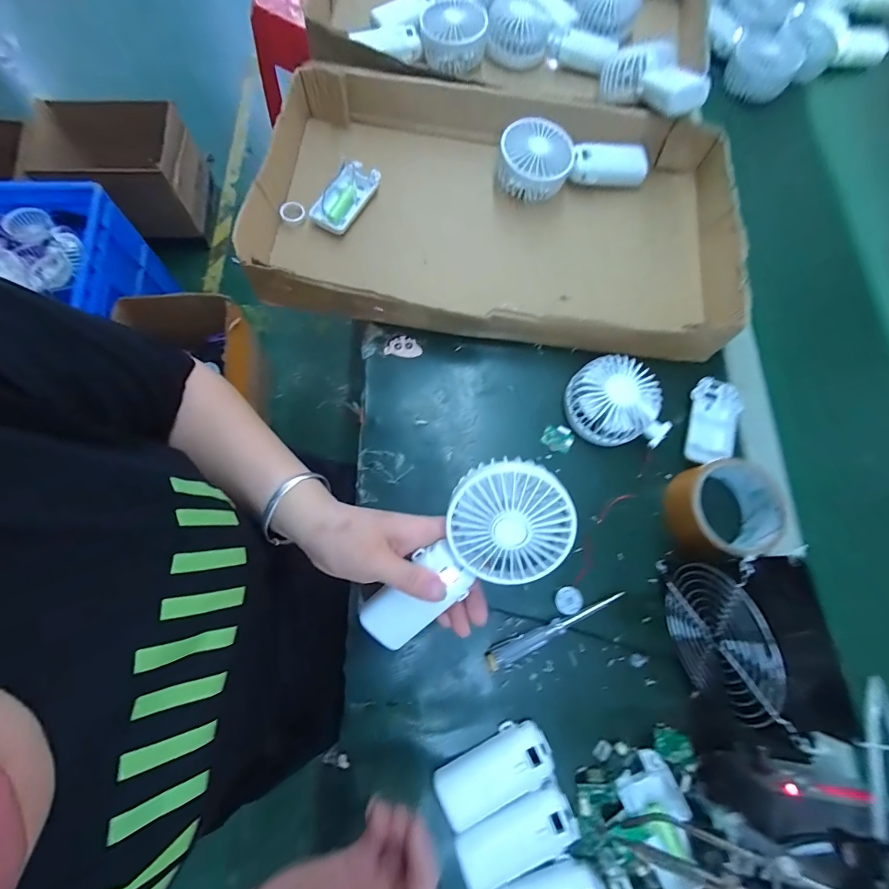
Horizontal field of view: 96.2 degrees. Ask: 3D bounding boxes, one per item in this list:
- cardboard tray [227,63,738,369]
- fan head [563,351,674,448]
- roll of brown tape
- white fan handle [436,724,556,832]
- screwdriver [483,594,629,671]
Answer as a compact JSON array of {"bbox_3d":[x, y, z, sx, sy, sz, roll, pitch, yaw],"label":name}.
[{"bbox_3d":[0.064,-0.266,0.450,0.521,0.060,0.302,6,75,-2],"label":"cardboard tray"},{"bbox_3d":[0.172,-0.040,0.407,0.086,0.035,0.094,1,75,-3],"label":"fan head"},{"bbox_3d":[0.271,0.060,0.380,0.095,0.041,0.088,1,75,-3],"label":"roll of brown tape"},{"bbox_3d":[0.042,0.271,0.329,0.095,0.019,0.049,-22,77,-9],"label":"white fan handle"},{"bbox_3d":[0.101,0.169,0.365,0.138,0.012,0.016,-25,78,-9],"label":"screwdriver"}]

